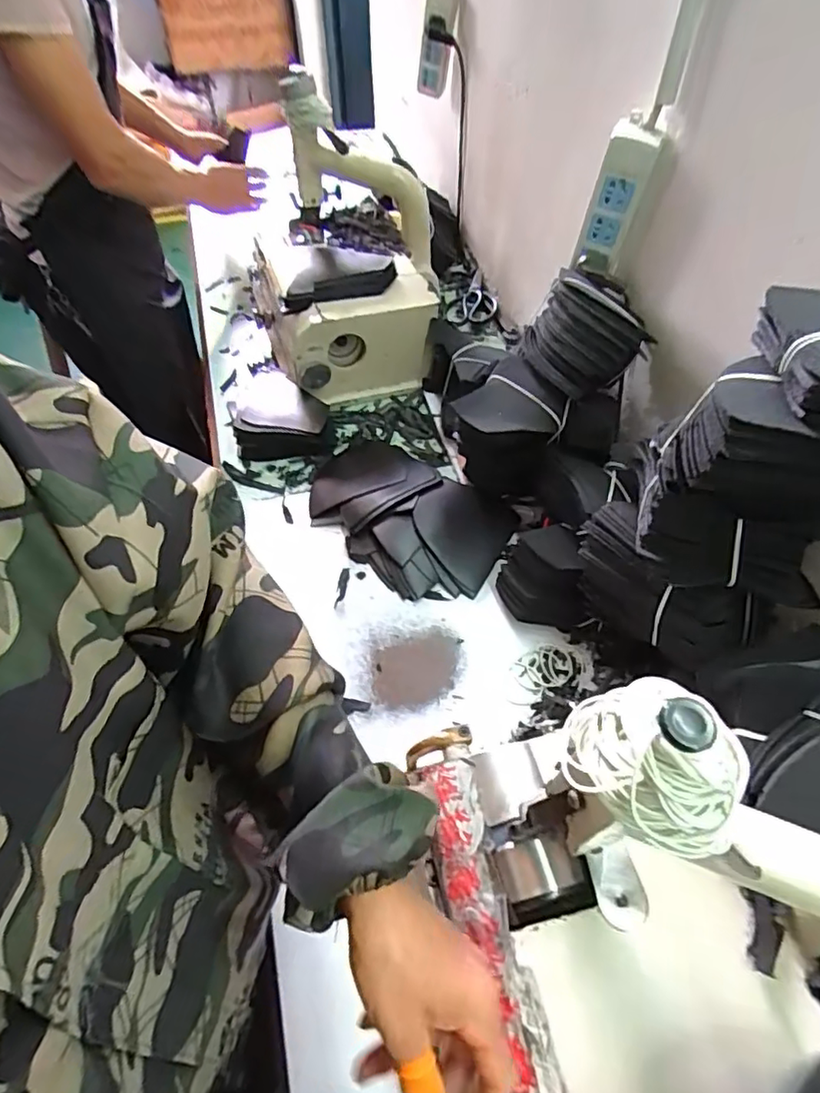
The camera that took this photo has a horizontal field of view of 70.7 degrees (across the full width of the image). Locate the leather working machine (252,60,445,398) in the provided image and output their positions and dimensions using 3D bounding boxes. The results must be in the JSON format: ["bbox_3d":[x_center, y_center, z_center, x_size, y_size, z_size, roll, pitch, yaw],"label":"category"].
[{"bbox_3d":[-0.094,-0.432,0.871,0.273,0.310,0.279,-15,56,-9],"label":"leather working machine"}]

